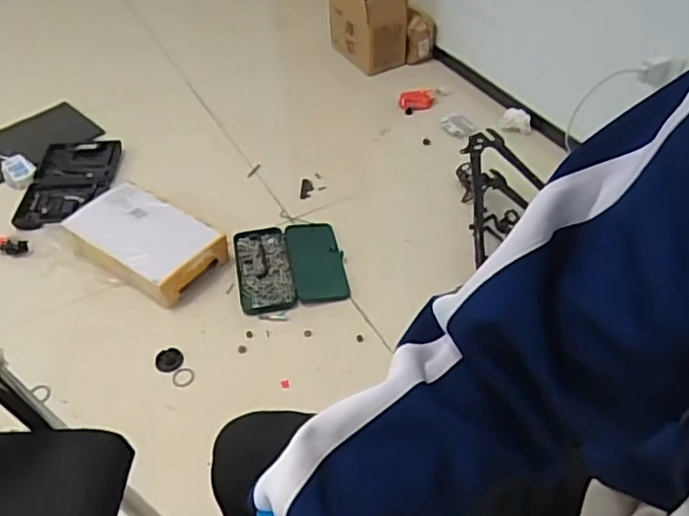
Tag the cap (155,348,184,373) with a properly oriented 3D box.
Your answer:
[{"bbox_3d":[-0.360,0.208,1.265,0.055,0.016,0.051,0,46,0],"label":"cap"}]

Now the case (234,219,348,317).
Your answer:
[{"bbox_3d":[-0.127,0.015,1.441,0.245,0.031,0.259,-7,47,-8],"label":"case"}]

